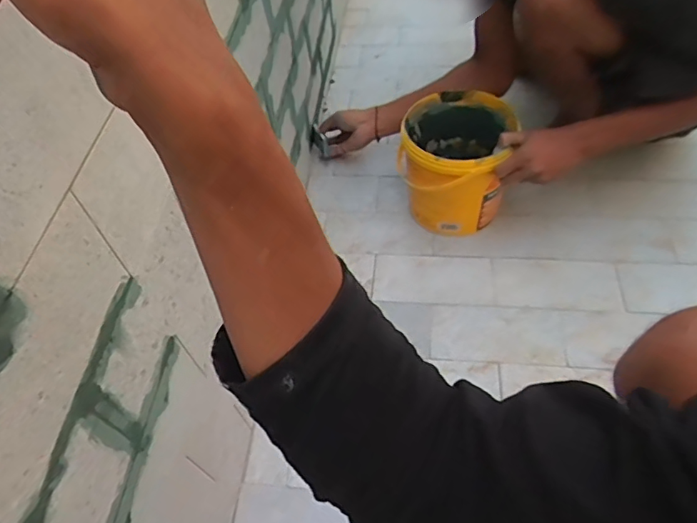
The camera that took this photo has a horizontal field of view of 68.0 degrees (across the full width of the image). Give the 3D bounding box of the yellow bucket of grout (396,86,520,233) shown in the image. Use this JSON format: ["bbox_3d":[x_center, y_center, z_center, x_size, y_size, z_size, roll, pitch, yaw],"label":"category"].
[{"bbox_3d":[0.181,-0.166,0.887,0.166,0.185,0.170,-3,54,4],"label":"yellow bucket of grout"}]

